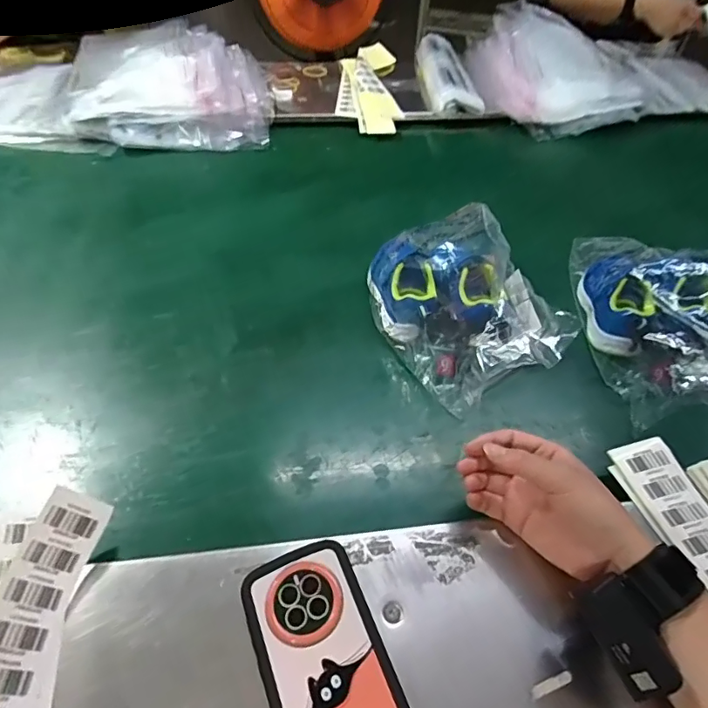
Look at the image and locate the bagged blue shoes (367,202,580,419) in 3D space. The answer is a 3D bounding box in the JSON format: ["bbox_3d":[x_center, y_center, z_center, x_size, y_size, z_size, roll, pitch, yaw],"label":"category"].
[{"bbox_3d":[0.122,-0.069,0.570,0.164,0.104,0.220,-21,54,-20],"label":"bagged blue shoes"}]

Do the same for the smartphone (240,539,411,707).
[{"bbox_3d":[-0.017,0.215,0.336,0.082,0.018,0.164,-17,53,-17],"label":"smartphone"}]

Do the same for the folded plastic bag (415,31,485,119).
[{"bbox_3d":[0.191,-0.586,1.048,0.097,0.057,0.291,-3,50,-6],"label":"folded plastic bag"}]

